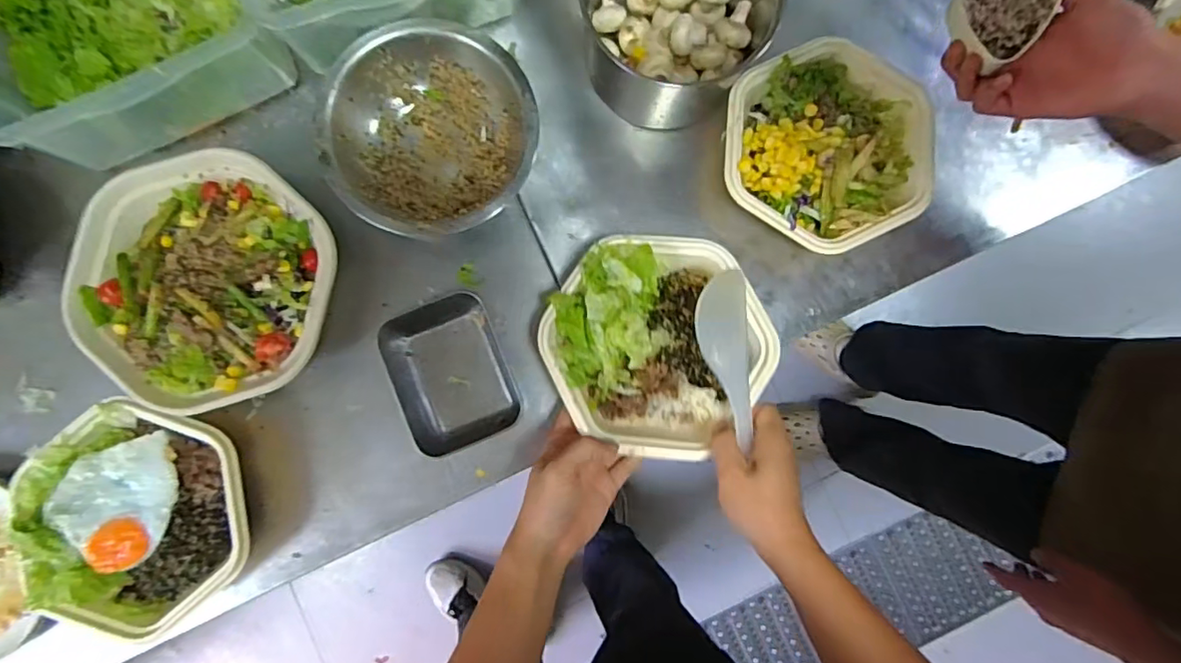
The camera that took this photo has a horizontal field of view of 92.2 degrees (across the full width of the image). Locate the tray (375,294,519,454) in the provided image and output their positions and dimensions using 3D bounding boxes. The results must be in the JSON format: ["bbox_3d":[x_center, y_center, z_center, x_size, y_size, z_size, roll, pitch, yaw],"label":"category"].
[{"bbox_3d":[-0.132,0.038,0.538,0.097,0.037,0.137,-21,88,-4],"label":"tray"}]

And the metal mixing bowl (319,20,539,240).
[{"bbox_3d":[-0.147,-0.185,0.542,0.187,0.053,0.191,0,87,-3],"label":"metal mixing bowl"}]

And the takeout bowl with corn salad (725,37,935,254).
[{"bbox_3d":[0.227,-0.175,0.549,0.200,0.062,0.188,0,87,-3],"label":"takeout bowl with corn salad"}]

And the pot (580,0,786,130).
[{"bbox_3d":[0.078,-0.307,0.535,0.167,0.125,0.171,0,87,-3],"label":"pot"}]

